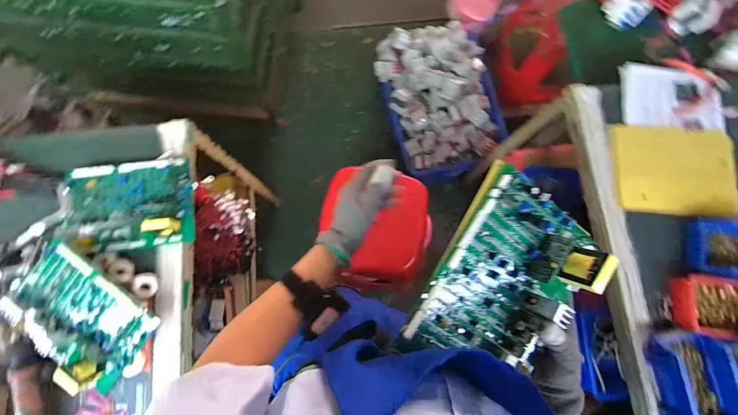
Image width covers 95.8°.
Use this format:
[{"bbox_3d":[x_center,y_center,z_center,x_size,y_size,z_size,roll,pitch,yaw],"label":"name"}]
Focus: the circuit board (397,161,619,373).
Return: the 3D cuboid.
[{"bbox_3d":[0.162,0.087,0.370,0.169,0.046,0.225,31,85,-9],"label":"circuit board"}]

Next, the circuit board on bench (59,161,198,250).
[{"bbox_3d":[-0.474,-0.009,0.651,0.232,0.072,0.177,-5,79,-10],"label":"circuit board on bench"}]

